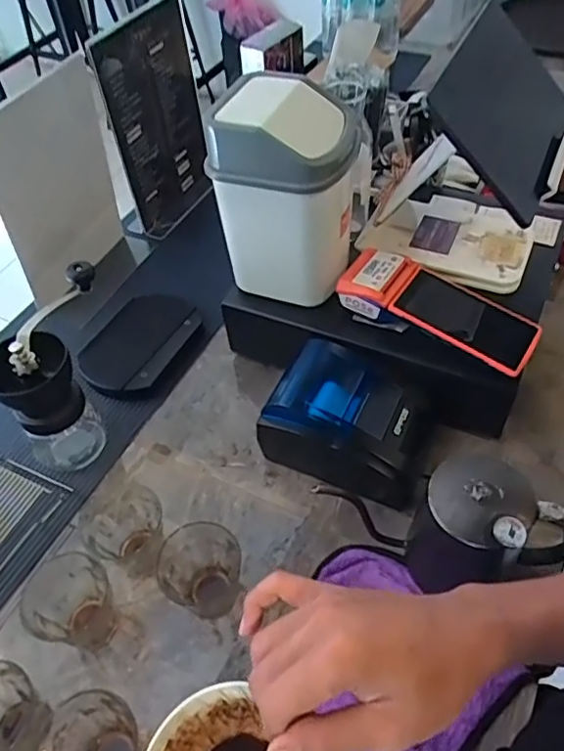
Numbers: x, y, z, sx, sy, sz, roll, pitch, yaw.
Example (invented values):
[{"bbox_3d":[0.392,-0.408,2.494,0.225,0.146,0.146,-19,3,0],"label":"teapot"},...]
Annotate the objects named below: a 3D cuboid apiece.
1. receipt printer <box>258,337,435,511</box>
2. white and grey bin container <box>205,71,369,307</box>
[{"bbox_3d":[0.076,0.052,0.661,0.178,0.101,0.135,15,54,16],"label":"receipt printer"},{"bbox_3d":[0.008,-0.211,0.668,0.146,0.207,0.147,7,52,10],"label":"white and grey bin container"}]

